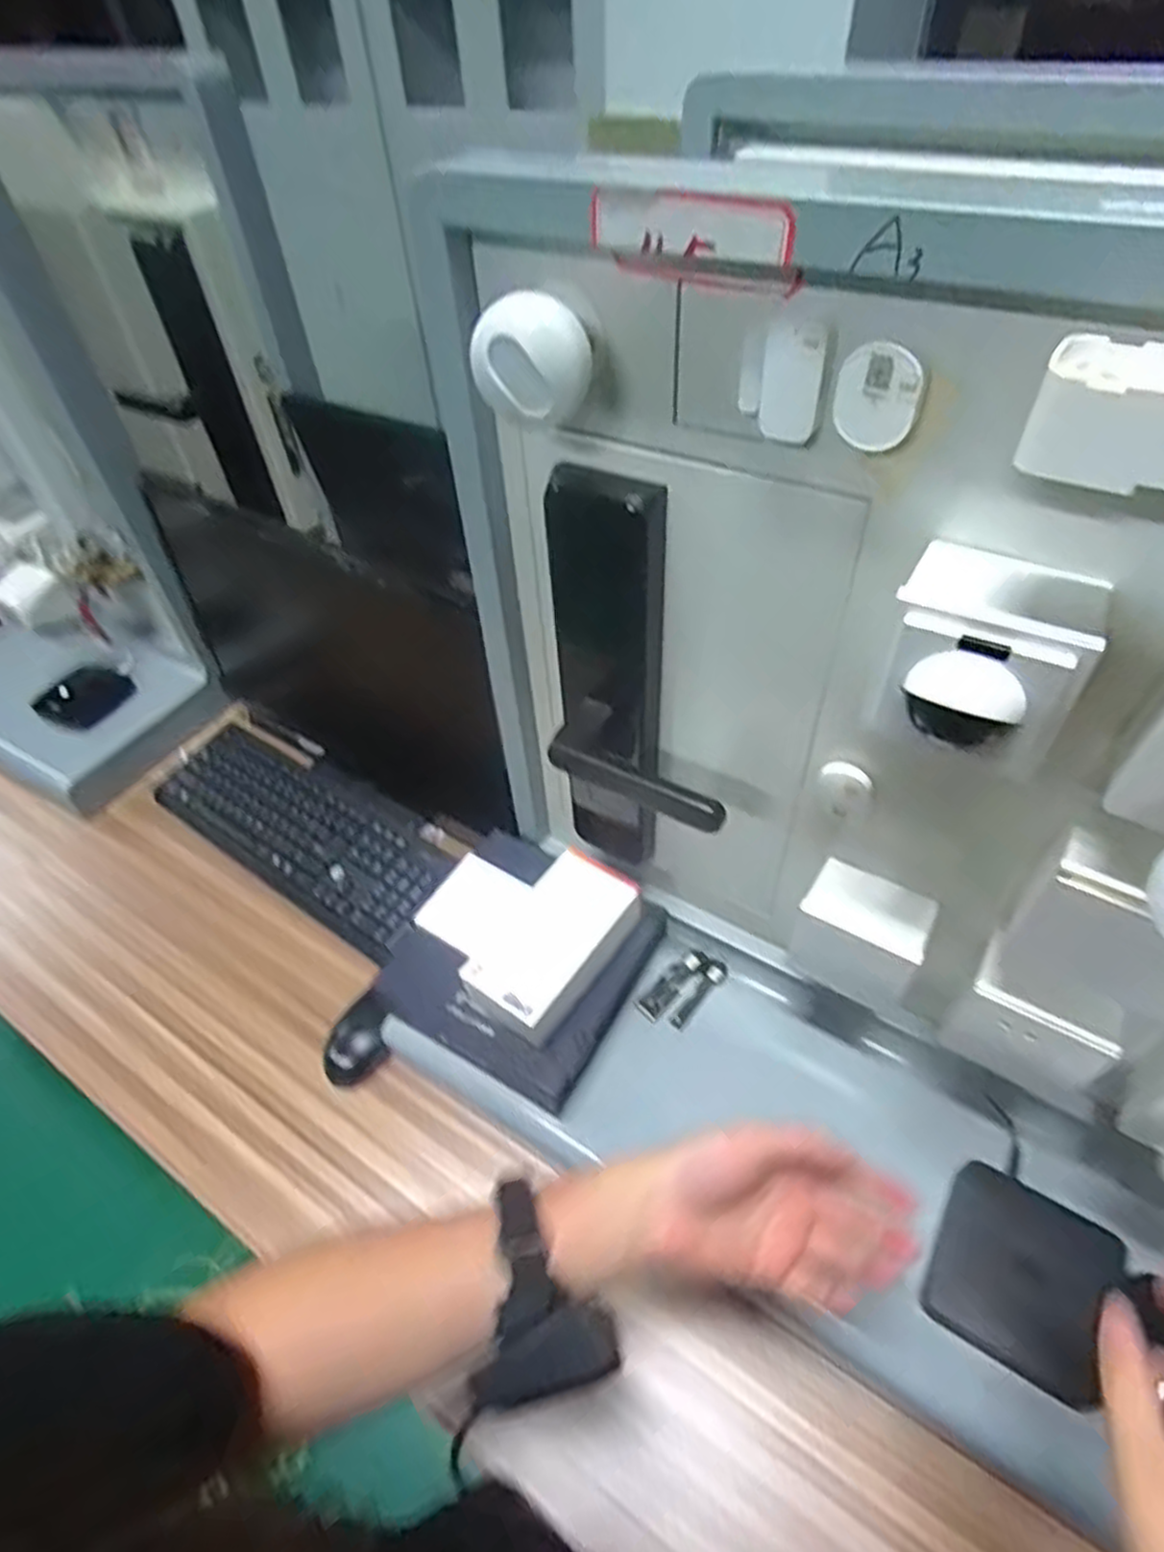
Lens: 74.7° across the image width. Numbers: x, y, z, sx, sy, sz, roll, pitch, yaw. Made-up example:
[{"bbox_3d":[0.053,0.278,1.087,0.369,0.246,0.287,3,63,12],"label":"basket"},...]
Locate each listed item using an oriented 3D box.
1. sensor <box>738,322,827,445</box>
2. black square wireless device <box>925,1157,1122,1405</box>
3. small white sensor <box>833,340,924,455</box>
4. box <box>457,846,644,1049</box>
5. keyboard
[{"bbox_3d":[0.093,-0.184,0.360,0.039,0.050,0.007,16,51,18],"label":"sensor"},{"bbox_3d":[0.309,0.351,0.539,0.105,0.012,0.112,14,66,38],"label":"black square wireless device"},{"bbox_3d":[0.132,-0.169,0.342,0.035,0.043,0.008,29,57,27],"label":"small white sensor"},{"bbox_3d":[-0.024,0.144,0.667,0.086,0.059,0.151,32,58,29],"label":"box"},{"bbox_3d":[-0.348,0.064,0.925,0.435,0.023,0.136,26,68,28],"label":"keyboard"}]

